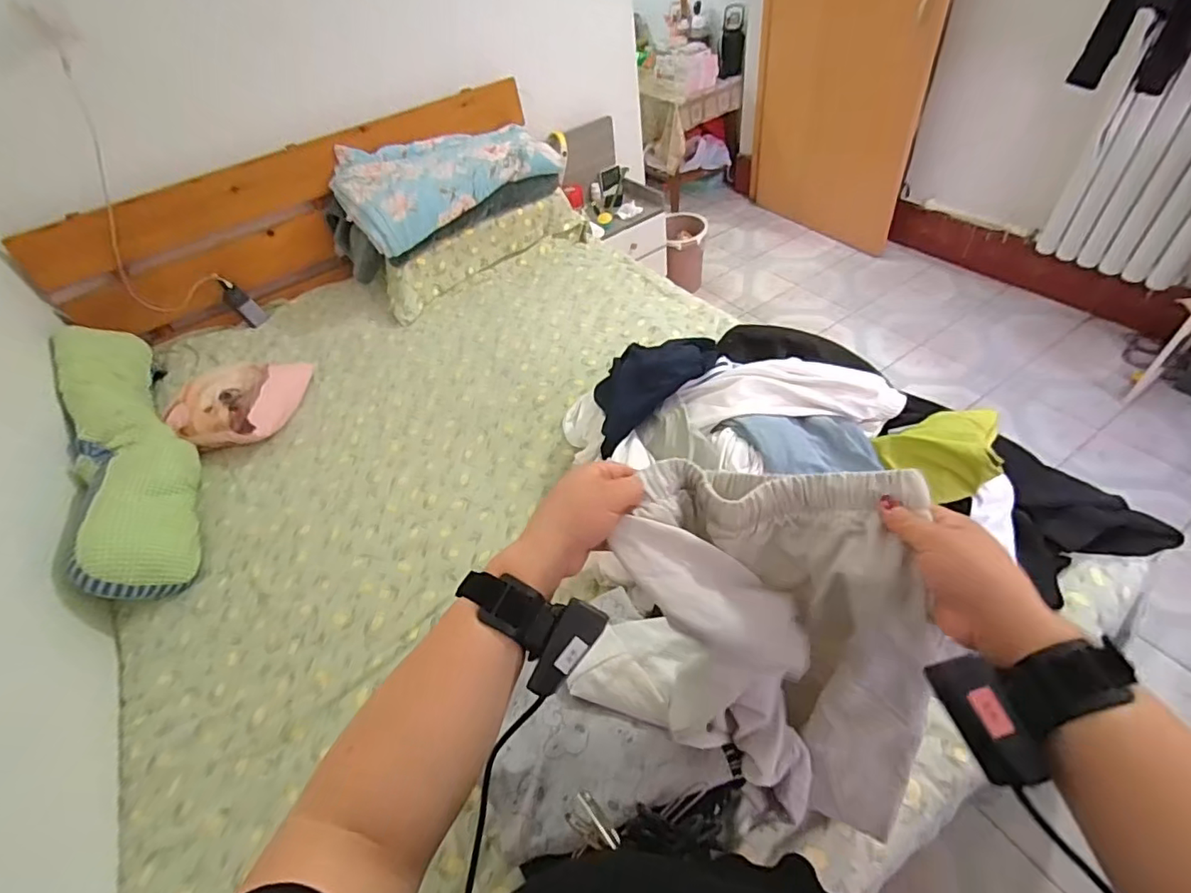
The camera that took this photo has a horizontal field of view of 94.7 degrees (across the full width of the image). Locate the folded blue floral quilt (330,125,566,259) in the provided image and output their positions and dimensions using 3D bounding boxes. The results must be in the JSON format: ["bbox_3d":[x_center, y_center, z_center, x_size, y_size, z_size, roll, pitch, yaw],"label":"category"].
[{"bbox_3d":[-0.422,-0.774,1.576,0.576,0.135,0.348,-30,51,-17],"label":"folded blue floral quilt"}]

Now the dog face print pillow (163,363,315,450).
[{"bbox_3d":[-0.825,-0.112,1.279,0.220,0.100,0.275,-6,47,-1],"label":"dog face print pillow"}]

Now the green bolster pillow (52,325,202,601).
[{"bbox_3d":[-0.959,-0.005,1.123,0.189,0.190,0.729,-33,52,-19],"label":"green bolster pillow"}]

